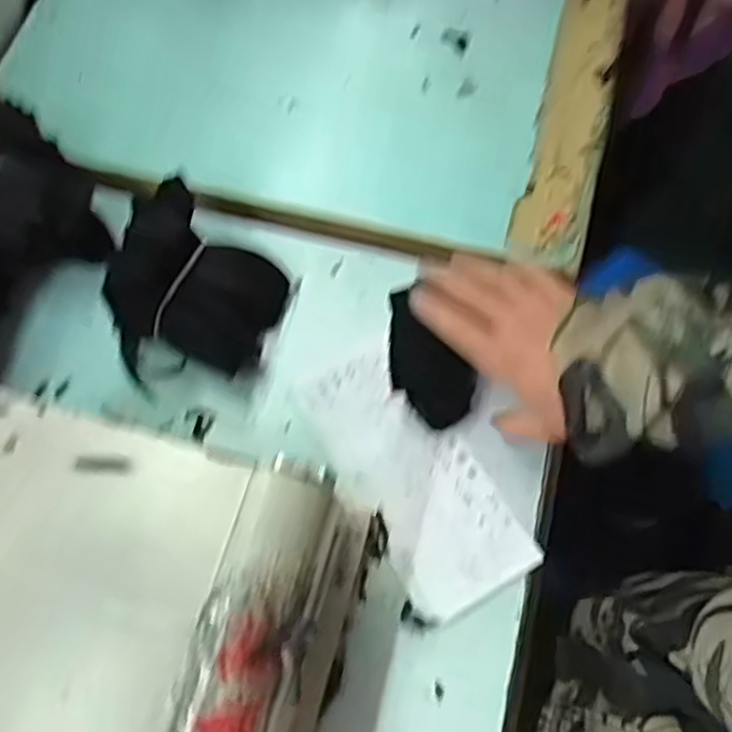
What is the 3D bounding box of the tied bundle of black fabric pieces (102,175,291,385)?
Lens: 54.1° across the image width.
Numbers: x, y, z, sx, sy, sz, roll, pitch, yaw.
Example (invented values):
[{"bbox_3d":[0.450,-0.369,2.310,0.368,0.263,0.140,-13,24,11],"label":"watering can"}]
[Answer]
[{"bbox_3d":[-0.126,-0.052,0.532,0.110,0.085,0.130,24,71,10],"label":"tied bundle of black fabric pieces"}]

